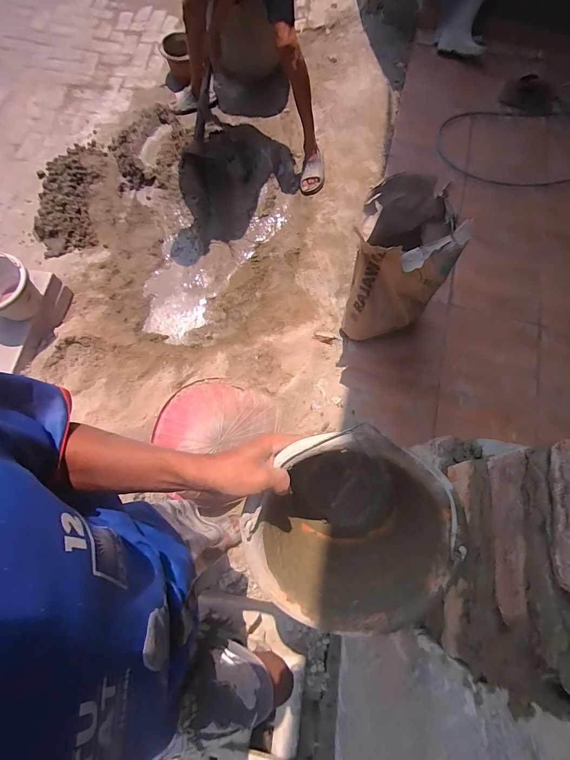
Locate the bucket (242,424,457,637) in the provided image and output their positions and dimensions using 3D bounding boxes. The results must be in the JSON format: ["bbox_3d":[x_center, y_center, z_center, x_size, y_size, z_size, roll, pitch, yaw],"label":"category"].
[{"bbox_3d":[0.082,0.162,0.517,0.248,0.229,0.248,1,104,5],"label":"bucket"}]

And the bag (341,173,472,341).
[{"bbox_3d":[0.373,-0.384,1.275,0.311,0.536,0.265,-8,72,-5],"label":"bag"}]

